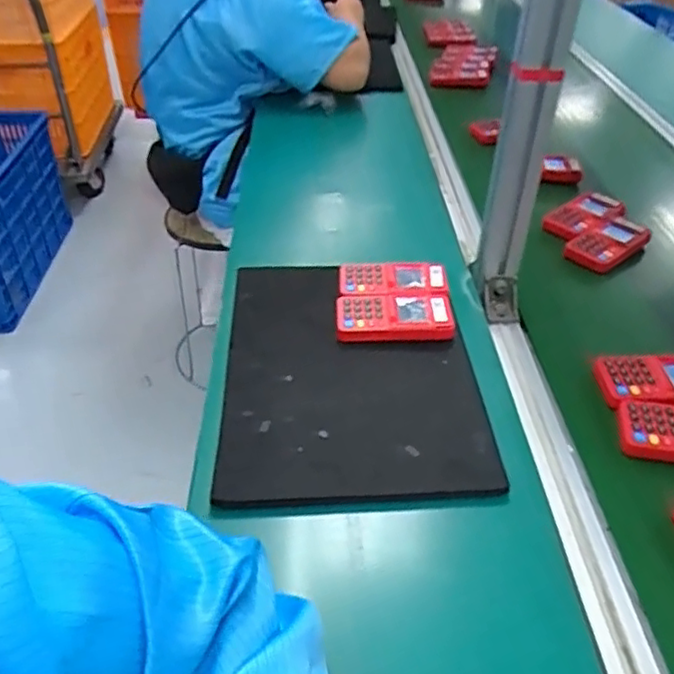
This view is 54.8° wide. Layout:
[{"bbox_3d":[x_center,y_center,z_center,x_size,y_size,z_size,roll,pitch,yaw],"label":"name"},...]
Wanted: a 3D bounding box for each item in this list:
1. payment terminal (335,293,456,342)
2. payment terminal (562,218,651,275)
[{"bbox_3d":[0.061,-0.021,0.701,0.123,0.025,0.066,1,39,-1],"label":"payment terminal"},{"bbox_3d":[0.353,-0.118,0.842,0.119,0.028,0.066,-26,46,-29],"label":"payment terminal"}]

